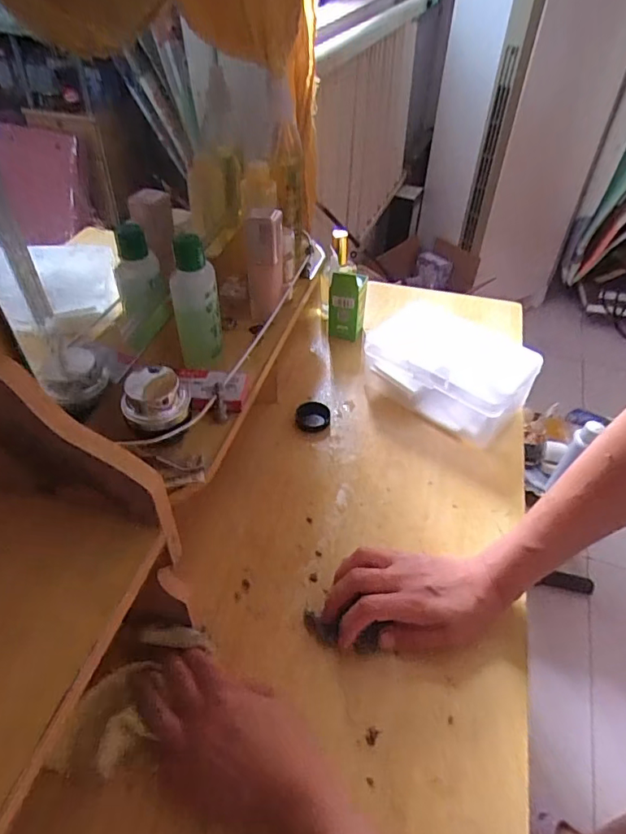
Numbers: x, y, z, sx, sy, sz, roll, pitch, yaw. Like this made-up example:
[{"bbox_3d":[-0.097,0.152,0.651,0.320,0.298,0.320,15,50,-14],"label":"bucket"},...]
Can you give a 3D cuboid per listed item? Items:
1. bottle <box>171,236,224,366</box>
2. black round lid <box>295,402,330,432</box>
[{"bbox_3d":[-0.103,-0.095,0.465,0.039,0.096,0.041,-5,46,-7],"label":"bottle"},{"bbox_3d":[0.000,-0.001,0.591,0.039,0.010,0.043,-2,46,-4],"label":"black round lid"}]

